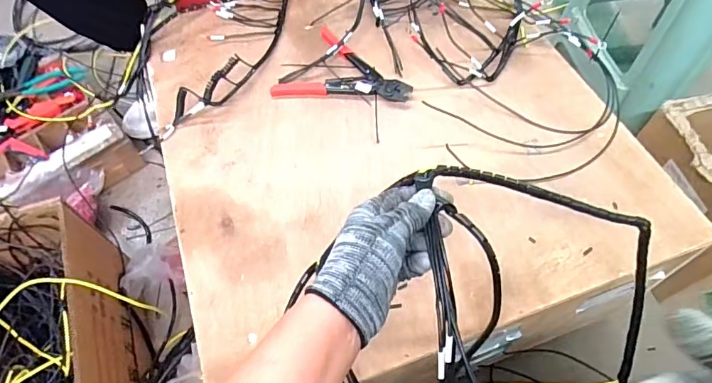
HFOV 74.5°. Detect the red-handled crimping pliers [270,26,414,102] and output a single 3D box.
[{"bbox_3d":[-0.016,-0.199,0.709,0.199,0.016,0.147,4,59,4],"label":"red-handled crimping pliers"}]

